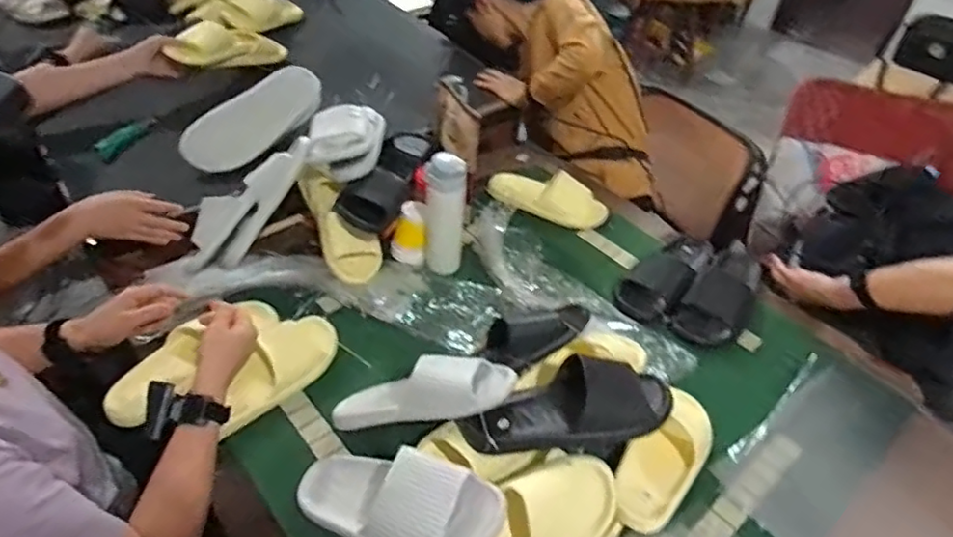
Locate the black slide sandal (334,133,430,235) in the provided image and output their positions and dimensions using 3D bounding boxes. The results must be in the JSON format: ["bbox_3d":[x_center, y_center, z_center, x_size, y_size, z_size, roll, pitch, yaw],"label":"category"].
[{"bbox_3d":[-0.177,-0.184,1.171,0.120,0.089,0.268,11,43,5],"label":"black slide sandal"}]

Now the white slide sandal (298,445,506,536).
[{"bbox_3d":[-0.097,0.281,0.733,0.264,0.062,0.121,4,75,11],"label":"white slide sandal"}]

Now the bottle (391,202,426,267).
[{"bbox_3d":[-0.123,-0.062,1.130,0.056,0.118,0.055,21,45,16],"label":"bottle"}]

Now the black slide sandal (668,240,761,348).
[{"bbox_3d":[0.449,0.033,1.084,0.107,0.060,0.261,30,48,24],"label":"black slide sandal"}]

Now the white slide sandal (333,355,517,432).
[{"bbox_3d":[-0.081,0.161,0.820,0.259,0.064,0.085,-17,39,20],"label":"white slide sandal"}]

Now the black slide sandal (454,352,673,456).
[{"bbox_3d":[0.121,0.176,0.776,0.270,0.067,0.109,-8,45,-15],"label":"black slide sandal"}]

